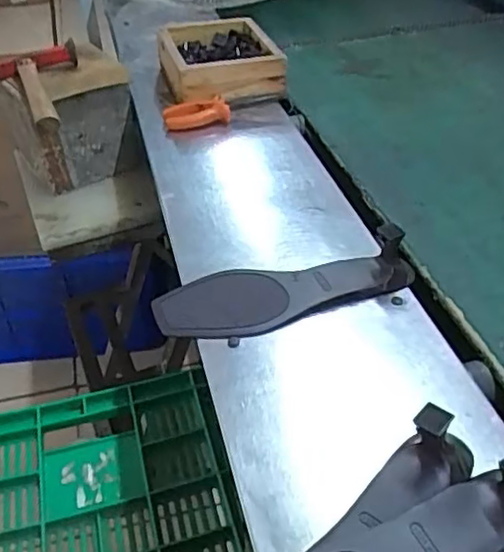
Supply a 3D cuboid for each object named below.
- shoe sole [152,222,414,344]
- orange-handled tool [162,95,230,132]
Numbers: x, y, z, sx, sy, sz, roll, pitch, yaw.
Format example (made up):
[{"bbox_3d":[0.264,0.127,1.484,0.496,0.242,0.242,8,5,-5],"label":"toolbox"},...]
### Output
[{"bbox_3d":[0.026,-0.003,0.550,0.214,0.057,0.083,-14,41,-18],"label":"shoe sole"},{"bbox_3d":[-0.074,-0.214,0.841,0.084,0.026,0.041,-10,40,-10],"label":"orange-handled tool"}]

